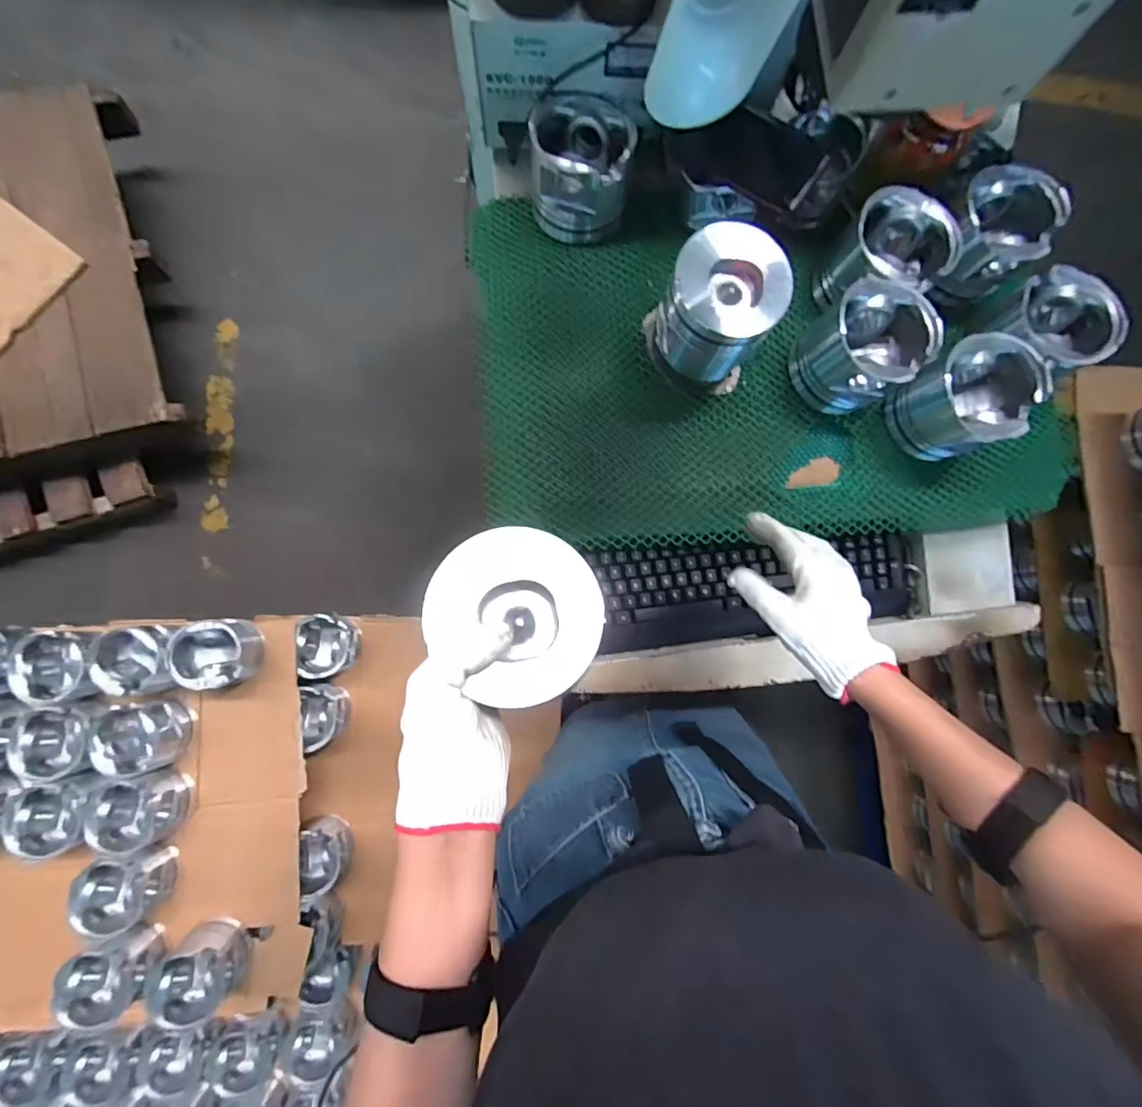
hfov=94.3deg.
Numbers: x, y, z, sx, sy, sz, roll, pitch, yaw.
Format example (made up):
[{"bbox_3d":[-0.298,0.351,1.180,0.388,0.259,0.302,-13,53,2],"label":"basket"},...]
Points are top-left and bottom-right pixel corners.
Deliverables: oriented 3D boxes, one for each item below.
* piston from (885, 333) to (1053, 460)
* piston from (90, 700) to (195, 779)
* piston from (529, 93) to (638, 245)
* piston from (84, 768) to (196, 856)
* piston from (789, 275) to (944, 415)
[{"bbox_3d":[0.425,-0.163,0.574,0.107,0.103,0.100,1,83,-4],"label":"piston"},{"bbox_3d":[-0.700,0.298,0.867,0.119,0.078,0.113,-9,84,-6],"label":"piston"},{"bbox_3d":[0.010,-0.430,0.601,0.108,0.100,0.101,1,83,-4],"label":"piston"},{"bbox_3d":[-0.691,0.413,0.853,0.111,0.081,0.115,1,83,-4],"label":"piston"},{"bbox_3d":[0.315,-0.222,0.573,0.107,0.101,0.104,1,83,-4],"label":"piston"}]

